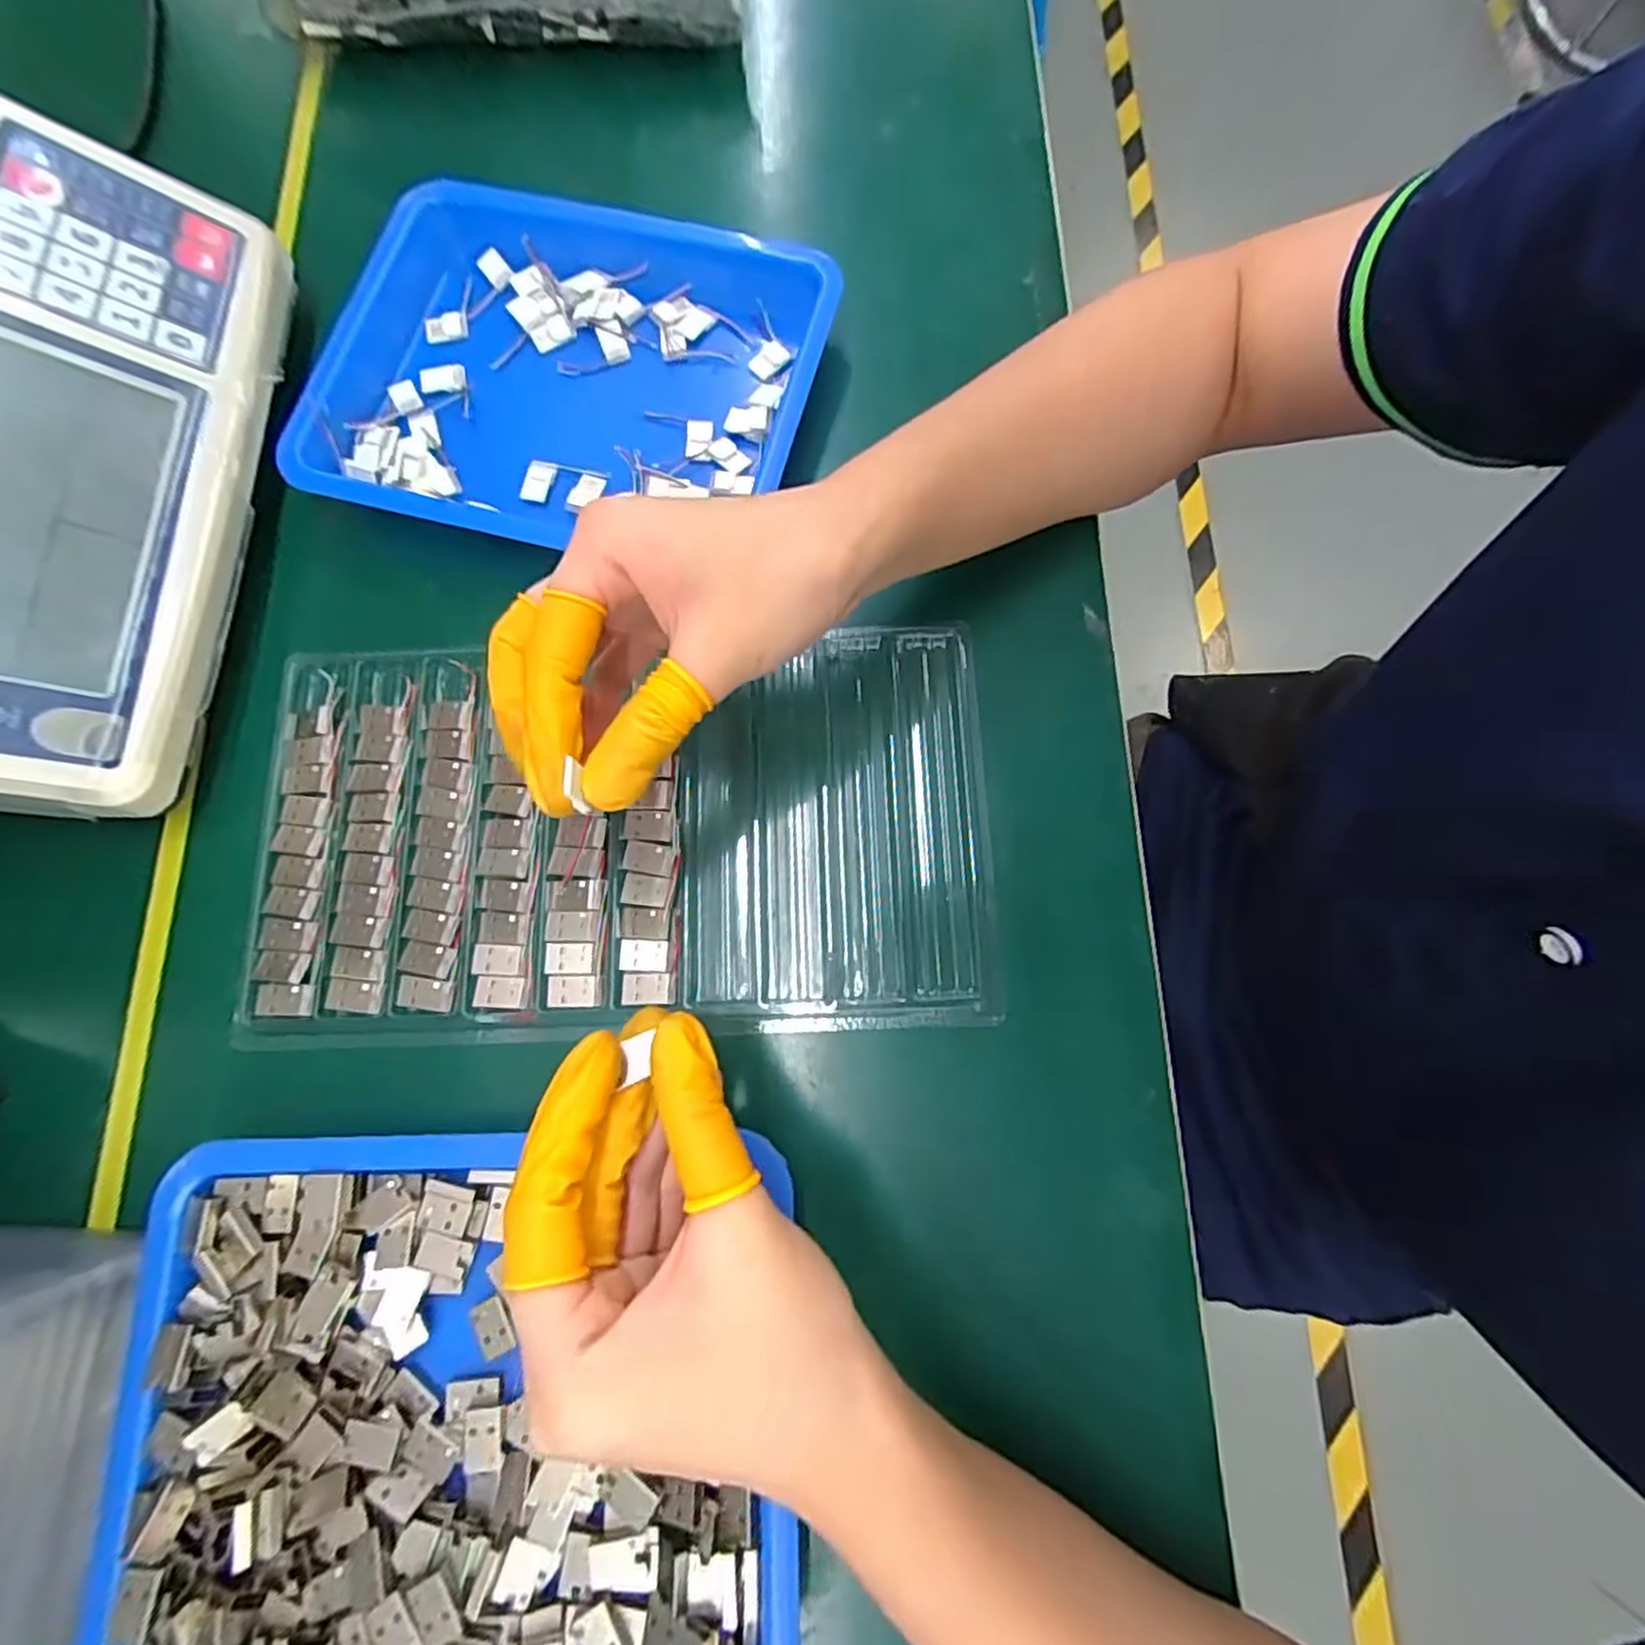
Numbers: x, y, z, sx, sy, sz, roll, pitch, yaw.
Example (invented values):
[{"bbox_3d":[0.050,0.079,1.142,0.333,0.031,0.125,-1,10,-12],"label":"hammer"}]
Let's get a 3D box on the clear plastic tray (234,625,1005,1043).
[{"bbox_3d":[-0.079,0.003,0.288,0.284,0.013,0.155,-2,77,-1],"label":"clear plastic tray"}]

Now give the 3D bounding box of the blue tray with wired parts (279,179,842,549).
[{"bbox_3d":[-0.121,-0.199,0.319,0.221,0.028,0.164,14,77,3],"label":"blue tray with wired parts"}]

